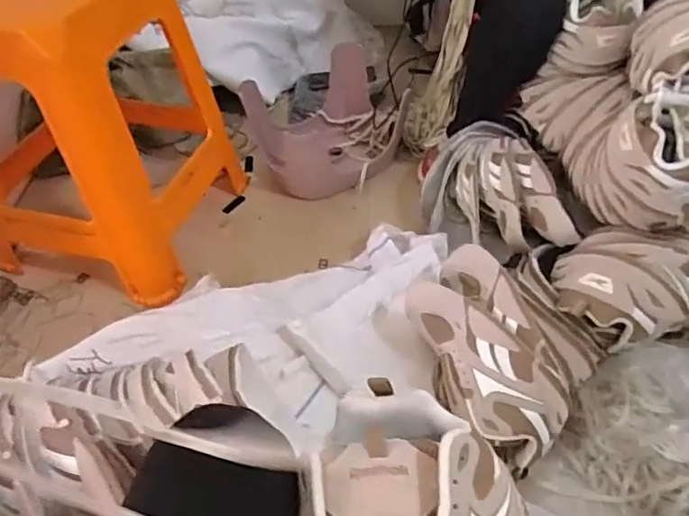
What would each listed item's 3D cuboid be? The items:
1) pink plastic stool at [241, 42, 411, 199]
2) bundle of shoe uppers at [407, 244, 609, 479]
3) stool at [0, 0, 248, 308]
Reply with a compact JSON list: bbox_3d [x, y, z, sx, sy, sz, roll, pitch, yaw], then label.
[{"bbox_3d":[-0.037,-0.268,1.148,0.285,0.169,0.243,-21,50,-15],"label":"pink plastic stool"},{"bbox_3d":[0.191,0.119,0.737,0.241,0.122,0.203,31,56,28],"label":"bundle of shoe uppers"},{"bbox_3d":[-0.463,-0.239,0.961,0.430,0.463,0.339,14,50,16],"label":"stool"}]

